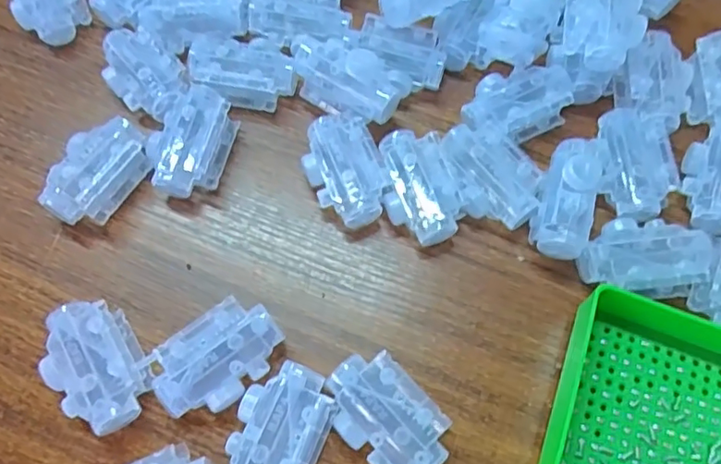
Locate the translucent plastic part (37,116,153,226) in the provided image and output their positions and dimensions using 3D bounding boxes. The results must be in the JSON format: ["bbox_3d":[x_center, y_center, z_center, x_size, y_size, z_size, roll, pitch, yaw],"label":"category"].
[{"bbox_3d":[-0.162,-0.037,0.351,0.039,0.031,0.068,30,70,12],"label":"translucent plastic part"}]

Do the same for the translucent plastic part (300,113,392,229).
[{"bbox_3d":[-0.010,-0.037,0.355,0.044,0.030,0.069,-21,69,-9],"label":"translucent plastic part"}]

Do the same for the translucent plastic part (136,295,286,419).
[{"bbox_3d":[-0.077,0.069,0.311,0.069,0.029,0.043,-37,72,-15],"label":"translucent plastic part"}]

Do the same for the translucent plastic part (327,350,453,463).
[{"bbox_3d":[0.014,0.098,0.301,0.044,0.029,0.068,-42,73,-16],"label":"translucent plastic part"}]

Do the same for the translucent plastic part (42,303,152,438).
[{"bbox_3d":[-0.142,0.072,0.308,0.046,0.030,0.067,-37,72,-15],"label":"translucent plastic part"}]

